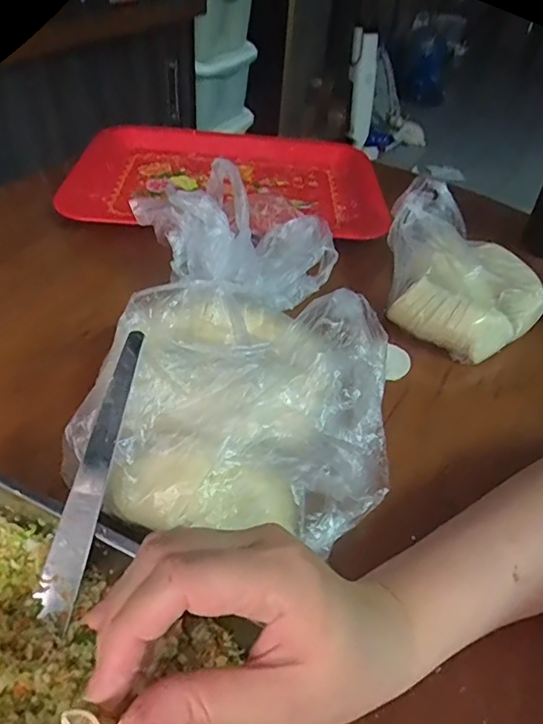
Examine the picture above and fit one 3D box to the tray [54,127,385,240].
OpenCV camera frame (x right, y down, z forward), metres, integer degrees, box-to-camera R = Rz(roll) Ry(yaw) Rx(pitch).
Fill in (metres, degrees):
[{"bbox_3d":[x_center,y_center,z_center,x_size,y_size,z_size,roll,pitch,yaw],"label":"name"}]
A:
[{"bbox_3d":[-0.054,-0.226,0.647,0.367,0.034,0.270,4,43,-2],"label":"tray"}]

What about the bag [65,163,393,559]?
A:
[{"bbox_3d":[-0.023,0.020,0.345,0.187,0.093,0.175,5,43,-2],"label":"bag"}]

